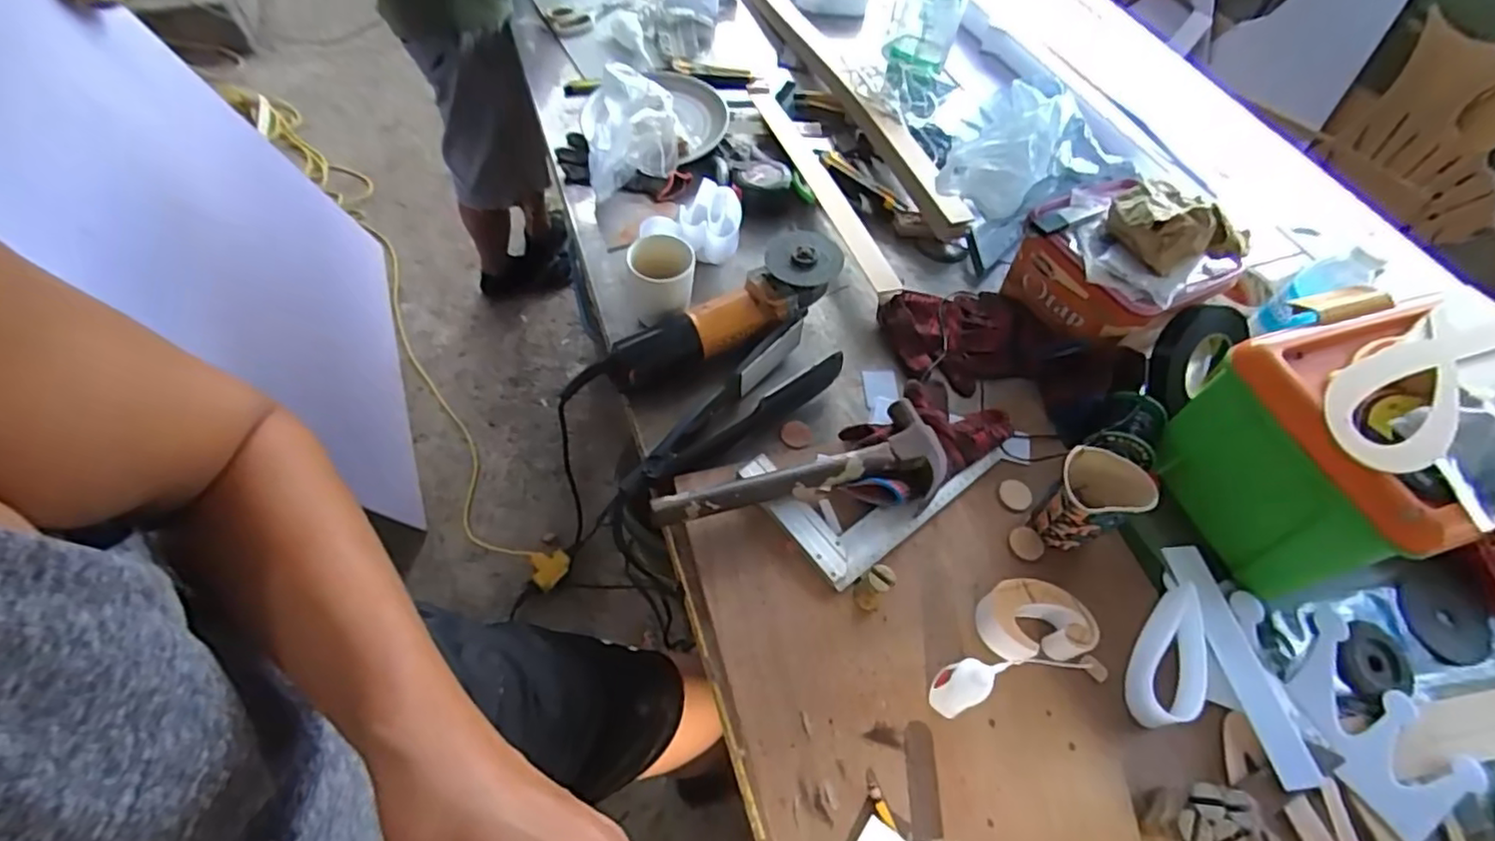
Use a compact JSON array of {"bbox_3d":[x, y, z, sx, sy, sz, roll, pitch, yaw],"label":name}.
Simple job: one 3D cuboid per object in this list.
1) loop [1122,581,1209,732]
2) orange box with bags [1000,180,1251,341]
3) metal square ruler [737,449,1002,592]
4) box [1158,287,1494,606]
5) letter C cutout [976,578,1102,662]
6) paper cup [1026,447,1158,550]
[{"bbox_3d":[0.374,0.206,0.586,0.049,0.039,0.134,21,58,9],"label":"loop"},{"bbox_3d":[0.437,-0.193,0.764,0.171,0.151,0.183,-24,62,-19],"label":"orange box with bags"},{"bbox_3d":[0.126,0.048,0.662,0.230,0.016,0.152,-35,66,-23],"label":"metal square ruler"},{"bbox_3d":[0.570,0.031,0.627,0.245,0.181,0.226,-13,59,-12],"label":"box"},{"bbox_3d":[0.254,0.180,0.581,0.089,0.049,0.064,-1,57,-5],"label":"letter C cutout"},{"bbox_3d":[0.318,0.078,0.622,0.073,0.093,0.070,2,57,-3],"label":"paper cup"}]

